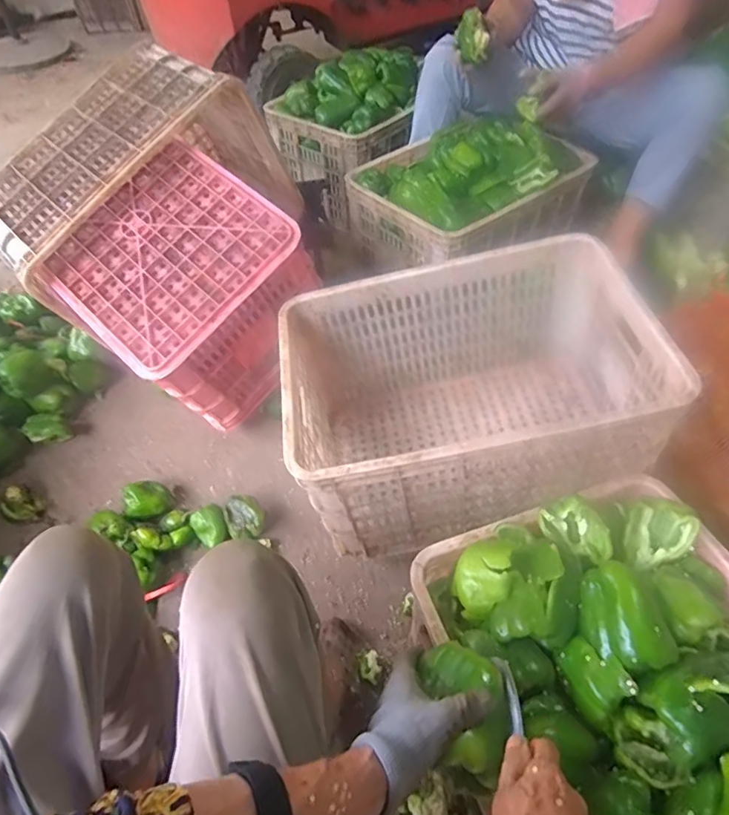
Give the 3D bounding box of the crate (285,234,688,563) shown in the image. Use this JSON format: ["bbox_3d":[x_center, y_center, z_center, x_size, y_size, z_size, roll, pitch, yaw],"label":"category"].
[{"bbox_3d":[0.143,-0.011,0.851,0.505,0.335,0.368,-5,52,-2],"label":"crate"}]

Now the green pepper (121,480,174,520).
[{"bbox_3d":[-0.409,0.179,1.001,0.085,0.073,0.071,-13,53,-7],"label":"green pepper"}]

